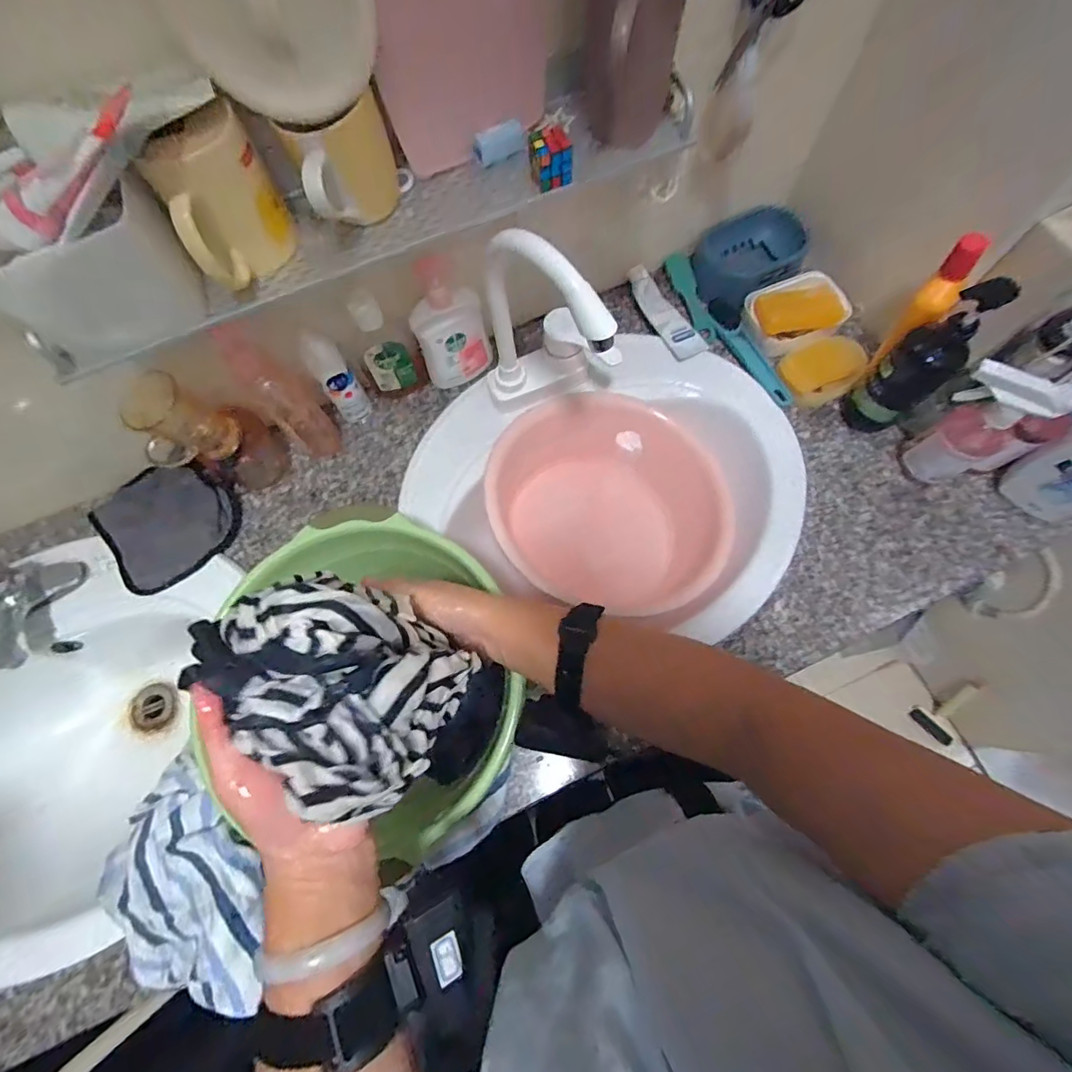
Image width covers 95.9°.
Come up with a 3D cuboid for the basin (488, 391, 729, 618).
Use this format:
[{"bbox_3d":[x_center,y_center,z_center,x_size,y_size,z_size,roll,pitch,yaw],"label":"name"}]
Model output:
[{"bbox_3d":[0.097,-0.056,0.631,0.306,0.106,0.277,-6,73,0],"label":"basin"}]

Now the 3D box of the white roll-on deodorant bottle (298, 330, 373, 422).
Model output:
[{"bbox_3d":[-0.253,-0.196,0.626,0.041,0.148,0.028,-34,75,-8],"label":"white roll-on deodorant bottle"}]

